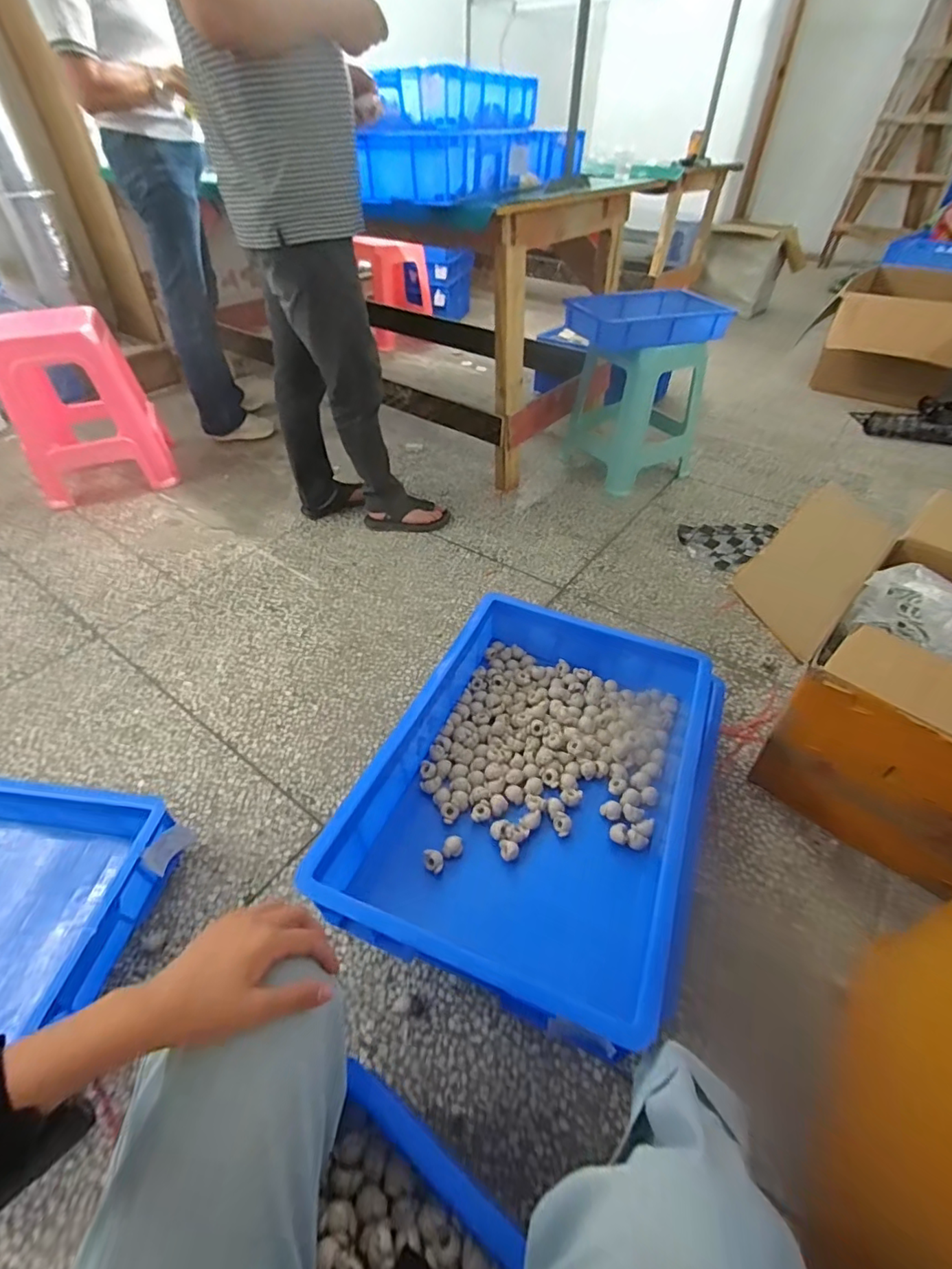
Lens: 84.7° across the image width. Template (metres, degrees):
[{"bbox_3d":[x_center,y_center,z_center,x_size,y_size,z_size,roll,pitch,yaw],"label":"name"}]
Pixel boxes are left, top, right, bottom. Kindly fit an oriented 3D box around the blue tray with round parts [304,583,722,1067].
[{"bbox_3d":[0.112,0.206,0.799,0.462,0.137,0.612,19,47,17],"label":"blue tray with round parts"}]

